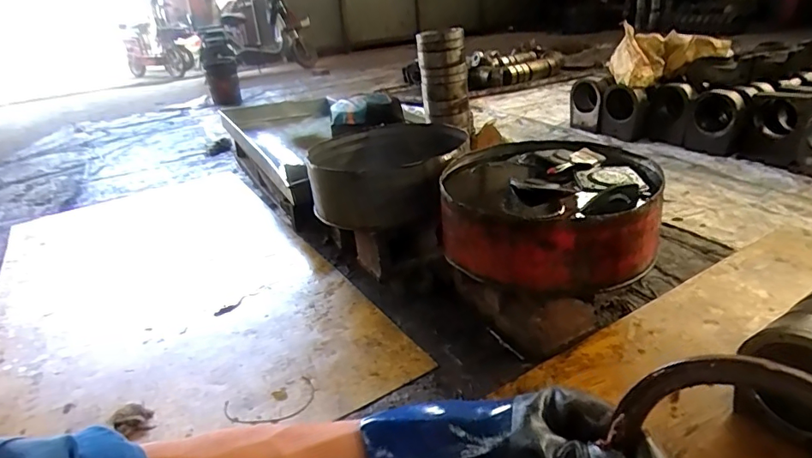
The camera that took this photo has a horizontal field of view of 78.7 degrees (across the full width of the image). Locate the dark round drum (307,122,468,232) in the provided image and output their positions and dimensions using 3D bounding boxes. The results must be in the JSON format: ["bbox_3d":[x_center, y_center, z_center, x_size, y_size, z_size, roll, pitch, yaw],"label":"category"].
[{"bbox_3d":[-0.051,-0.182,1.599,0.498,0.180,0.430,-7,26,-5],"label":"dark round drum"}]

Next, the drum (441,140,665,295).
[{"bbox_3d":[0.363,-0.048,1.275,0.528,0.192,0.483,-1,27,8],"label":"drum"}]

